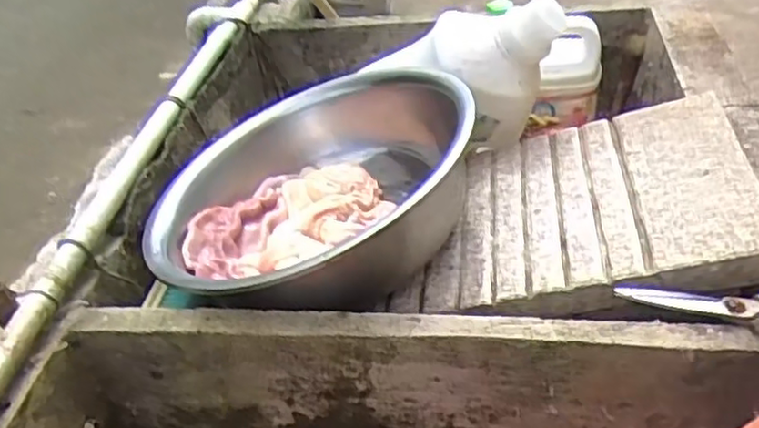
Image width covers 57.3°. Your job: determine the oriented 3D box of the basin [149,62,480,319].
[{"bbox_3d":[-0.085,-0.011,0.724,0.362,0.120,0.362,-9,35,21],"label":"basin"}]

